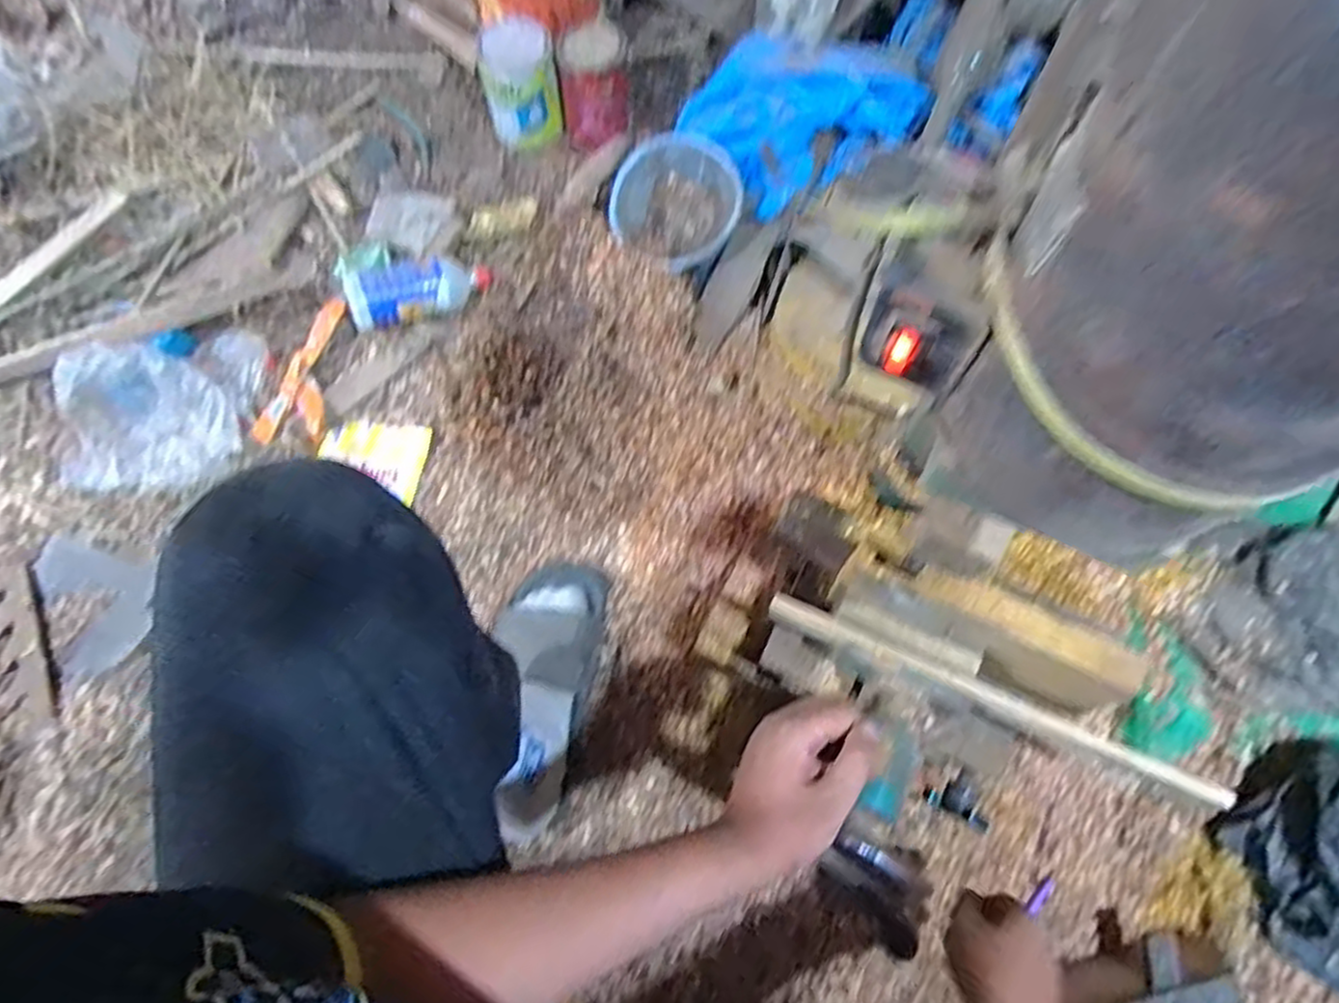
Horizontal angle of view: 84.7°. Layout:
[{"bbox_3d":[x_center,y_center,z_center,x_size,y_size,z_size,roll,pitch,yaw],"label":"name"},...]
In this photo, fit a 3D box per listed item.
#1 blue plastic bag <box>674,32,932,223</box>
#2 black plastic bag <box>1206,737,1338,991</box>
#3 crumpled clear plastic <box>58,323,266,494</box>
[{"bbox_3d":[0.175,-0.521,0.960,0.249,0.090,0.244,-34,73,-12],"label":"blue plastic bag"},{"bbox_3d":[0.639,0.330,0.692,0.186,0.096,0.213,33,73,12],"label":"black plastic bag"},{"bbox_3d":[-0.638,-0.124,0.899,0.254,0.078,0.191,-16,70,-6],"label":"crumpled clear plastic"}]

